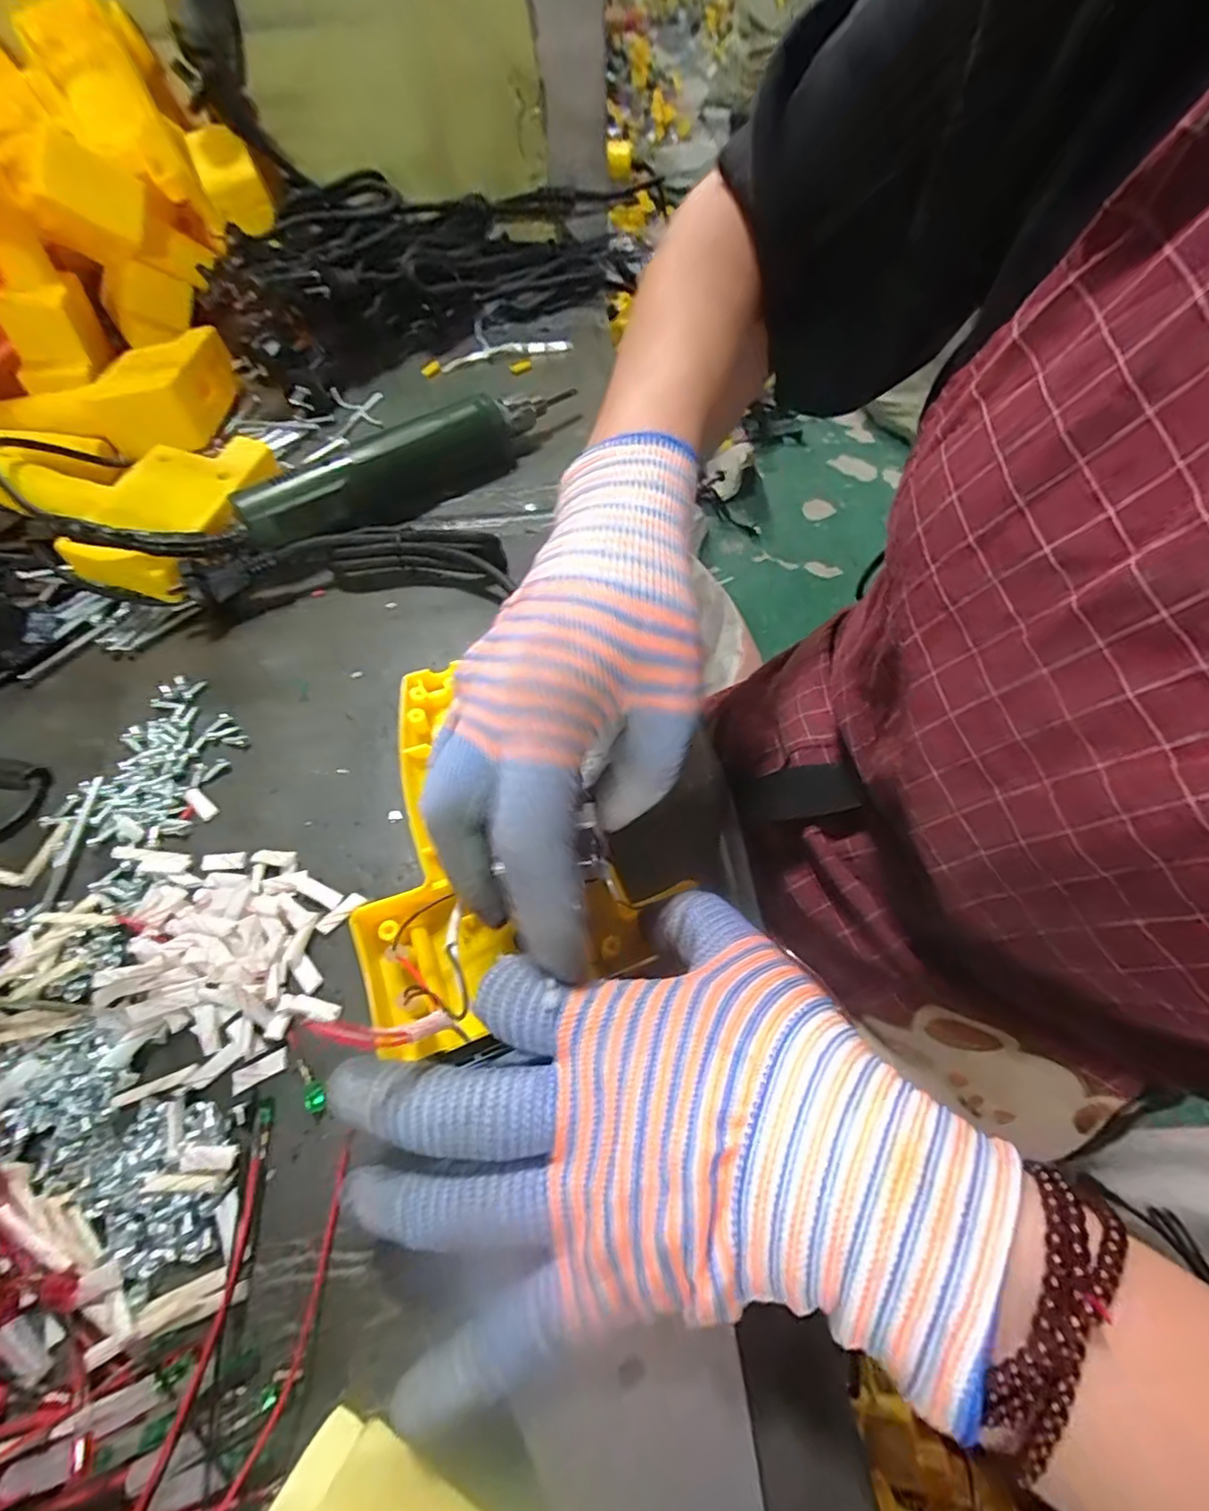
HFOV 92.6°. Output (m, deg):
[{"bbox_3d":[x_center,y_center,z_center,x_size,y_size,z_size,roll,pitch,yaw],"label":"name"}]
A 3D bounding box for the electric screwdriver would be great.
[{"bbox_3d":[-0.120,-0.193,0.384,0.227,0.039,0.033,-37,64,-19],"label":"electric screwdriver"}]

